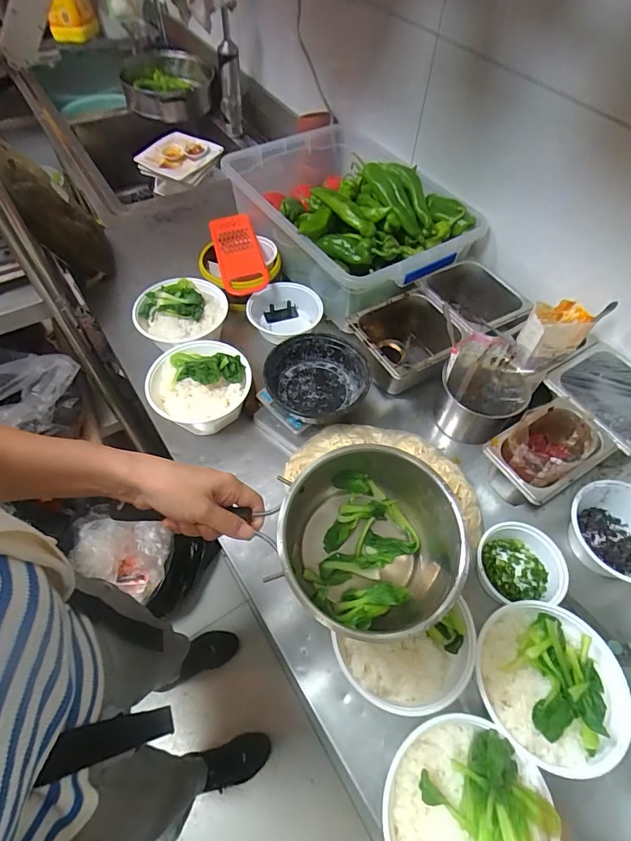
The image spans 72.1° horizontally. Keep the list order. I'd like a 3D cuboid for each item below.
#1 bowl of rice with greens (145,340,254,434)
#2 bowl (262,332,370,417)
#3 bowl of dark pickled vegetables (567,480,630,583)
[{"bbox_3d":[-0.194,-0.061,0.726,0.161,0.083,0.151,1,60,-1],"label":"bowl of rice with greens"},{"bbox_3d":[0.004,-0.068,0.714,0.166,0.052,0.155,26,63,13],"label":"bowl"},{"bbox_3d":[0.438,0.166,0.631,0.133,0.077,0.142,-17,62,-11],"label":"bowl of dark pickled vegetables"}]

